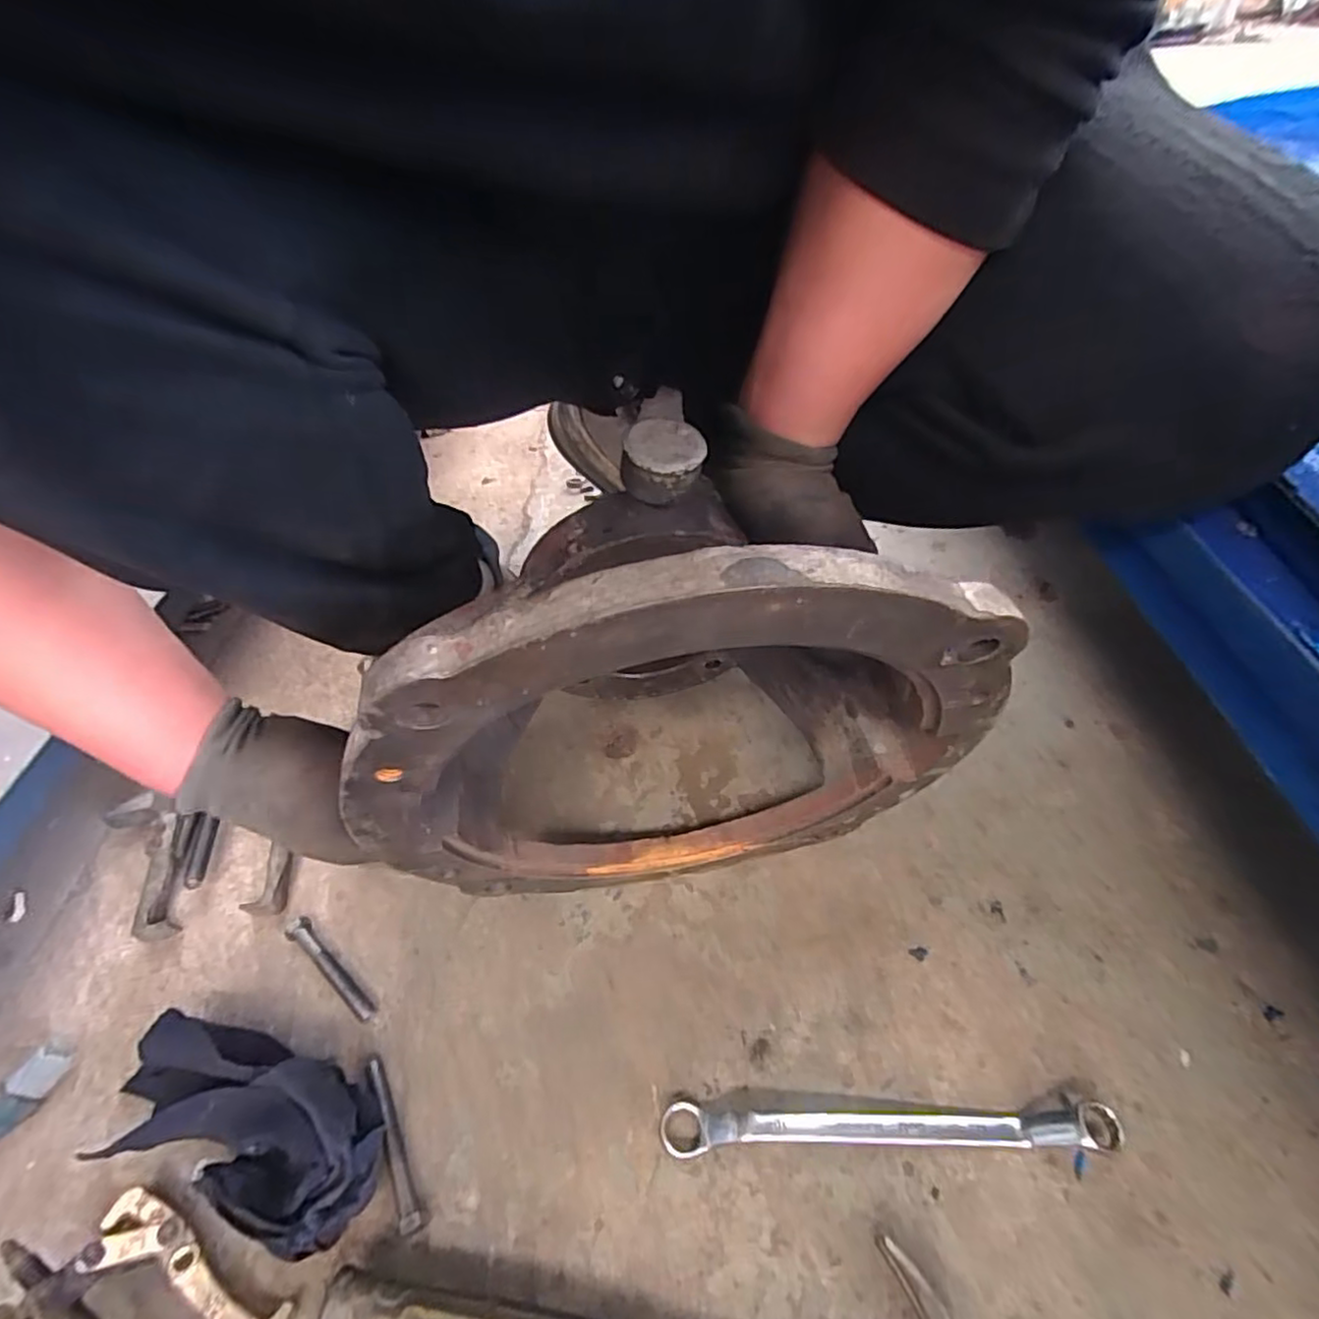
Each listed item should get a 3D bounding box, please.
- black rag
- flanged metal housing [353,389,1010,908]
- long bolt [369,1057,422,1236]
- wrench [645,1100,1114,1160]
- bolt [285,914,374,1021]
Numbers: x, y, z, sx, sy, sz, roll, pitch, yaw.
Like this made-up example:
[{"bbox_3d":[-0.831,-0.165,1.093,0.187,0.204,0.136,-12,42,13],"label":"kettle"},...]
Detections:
[{"bbox_3d":[-0.256,0.274,0.396,0.191,0.054,0.083,11,51,15],"label":"black rag"},{"bbox_3d":[0.008,0.024,0.379,0.305,0.304,0.151,-9,49,-2],"label":"flanged metal housing"},{"bbox_3d":[-0.164,0.291,0.400,0.013,0.017,0.098,-27,52,-17],"label":"long bolt"},{"bbox_3d":[0.129,0.274,0.388,0.256,0.021,0.027,-3,49,3],"label":"wrench"},{"bbox_3d":[-0.237,0.221,0.472,0.100,0.014,0.015,32,59,29],"label":"bolt"}]

